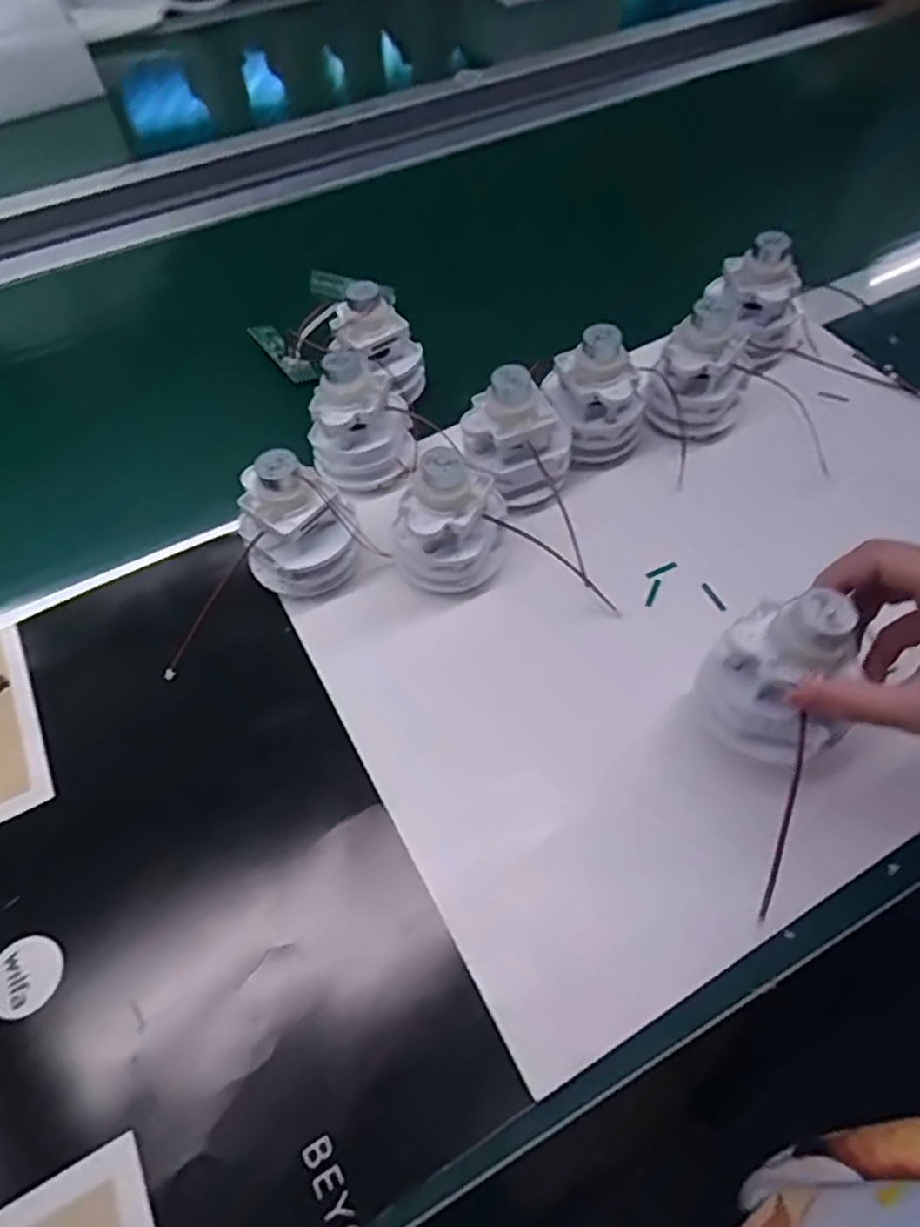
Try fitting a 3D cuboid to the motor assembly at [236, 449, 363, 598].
[{"bbox_3d":[-0.097,-0.055,0.406,0.069,0.079,0.059,-20,58,-9],"label":"motor assembly"}]

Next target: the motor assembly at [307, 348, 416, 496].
[{"bbox_3d":[-0.068,-0.134,0.453,0.066,0.075,0.077,-12,57,-4],"label":"motor assembly"}]

